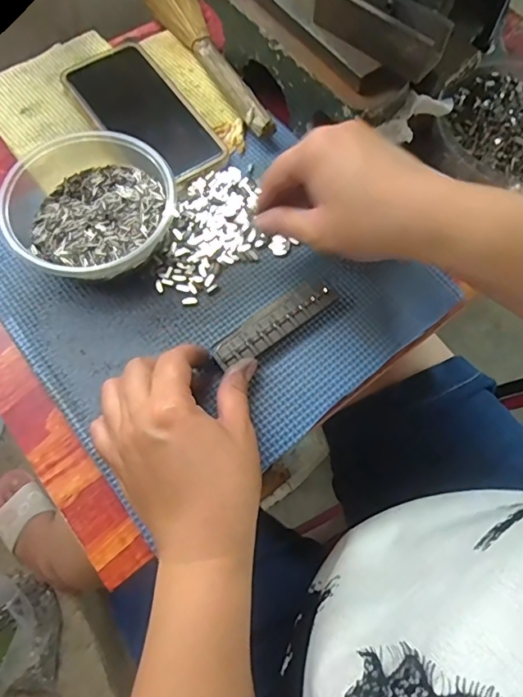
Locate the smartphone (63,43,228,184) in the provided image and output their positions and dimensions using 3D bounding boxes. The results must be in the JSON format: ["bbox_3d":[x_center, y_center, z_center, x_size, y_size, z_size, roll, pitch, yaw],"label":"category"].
[{"bbox_3d":[-0.094,-0.193,0.396,0.073,0.009,0.147,-36,74,-15],"label":"smartphone"}]

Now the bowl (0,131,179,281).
[{"bbox_3d":[-0.128,-0.097,0.344,0.127,0.050,0.109,16,68,4],"label":"bowl"}]

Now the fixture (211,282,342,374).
[{"bbox_3d":[0.008,-0.017,0.335,0.093,0.011,0.028,-33,73,-14],"label":"fixture"}]

